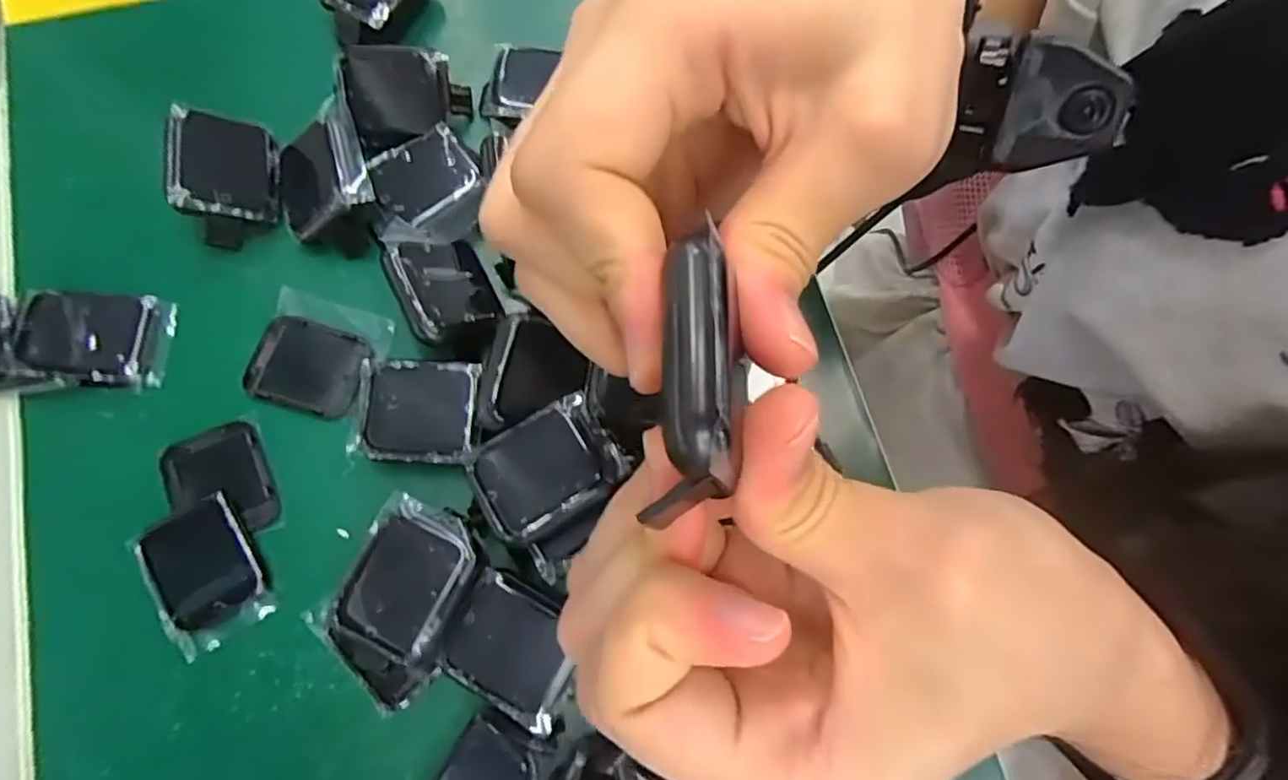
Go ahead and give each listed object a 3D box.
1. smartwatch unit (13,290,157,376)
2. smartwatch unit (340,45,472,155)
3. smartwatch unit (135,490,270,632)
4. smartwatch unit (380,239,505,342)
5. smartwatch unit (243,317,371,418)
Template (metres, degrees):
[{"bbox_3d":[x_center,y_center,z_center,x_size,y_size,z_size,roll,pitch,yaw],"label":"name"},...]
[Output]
[{"bbox_3d":[-0.201,-0.020,0.228,0.039,0.006,0.035,0,66,-21],"label":"smartwatch unit"},{"bbox_3d":[-0.095,-0.118,0.256,0.045,0.007,0.037,-9,112,-8],"label":"smartwatch unit"},{"bbox_3d":[-0.147,0.058,0.214,0.030,0.008,0.038,-31,78,-11],"label":"smartwatch unit"},{"bbox_3d":[-0.073,-0.038,0.233,0.033,0.007,0.036,-20,79,-39],"label":"smartwatch unit"},{"bbox_3d":[-0.125,-0.009,0.238,0.040,0.004,0.033,15,74,1],"label":"smartwatch unit"}]

